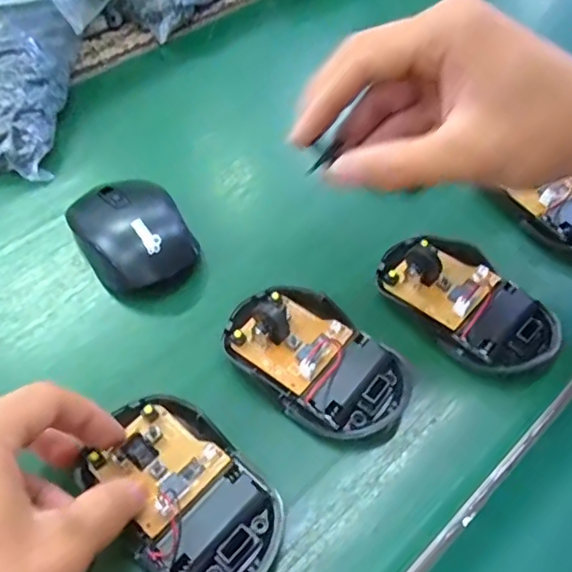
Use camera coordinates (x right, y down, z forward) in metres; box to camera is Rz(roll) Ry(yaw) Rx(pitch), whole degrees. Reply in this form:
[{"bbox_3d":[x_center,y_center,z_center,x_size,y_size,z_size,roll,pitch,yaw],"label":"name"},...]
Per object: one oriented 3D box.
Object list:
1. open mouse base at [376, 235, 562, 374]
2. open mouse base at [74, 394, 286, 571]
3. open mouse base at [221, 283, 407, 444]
[{"bbox_3d":[0.093,0.006,0.303,0.053,0.023,0.096,-35,60,-23],"label":"open mouse base"},{"bbox_3d":[-0.044,0.087,0.246,0.057,0.012,0.093,-38,61,-25],"label":"open mouse base"},{"bbox_3d":[0.014,0.033,0.283,0.057,0.024,0.095,-38,61,-25],"label":"open mouse base"}]

